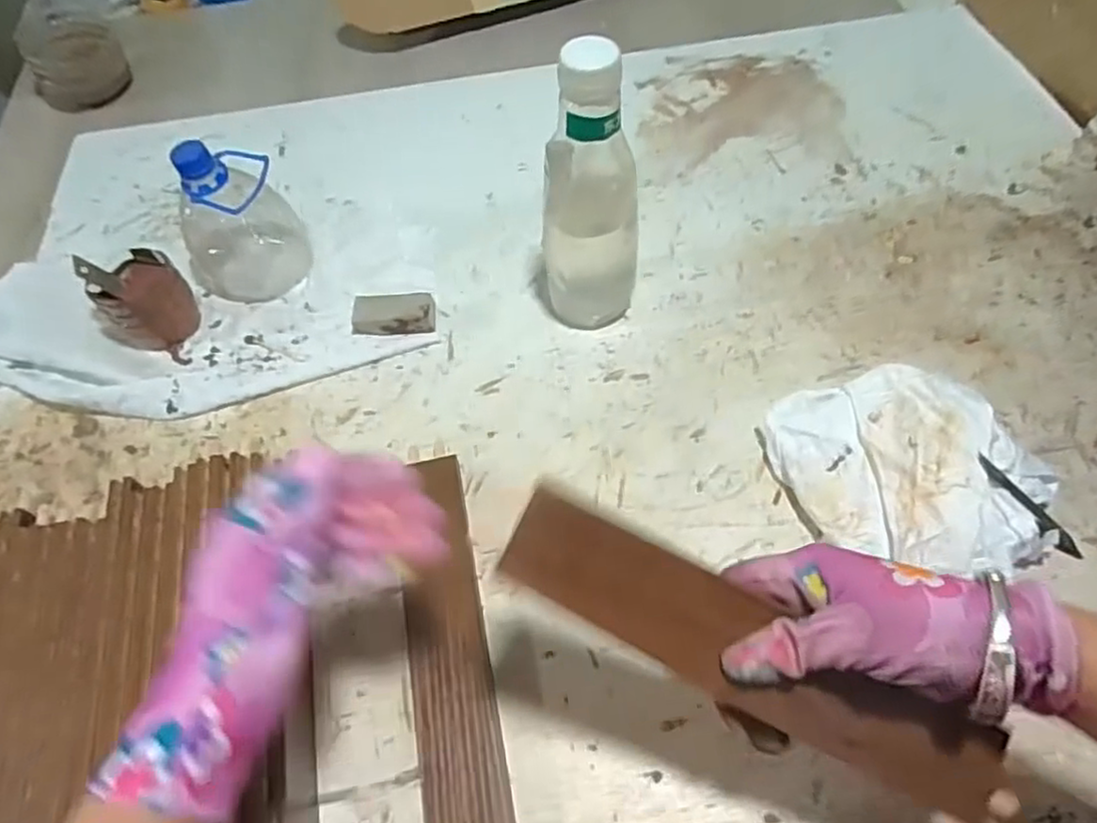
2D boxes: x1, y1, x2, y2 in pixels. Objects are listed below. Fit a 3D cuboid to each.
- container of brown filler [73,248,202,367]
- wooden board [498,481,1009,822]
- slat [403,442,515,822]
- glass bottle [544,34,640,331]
[{"bbox_3d":[-0.357,-0.100,0.598,0.093,0.070,0.067,20,62,16],"label":"container of brown filler"},{"bbox_3d":[0.099,0.115,0.315,0.257,0.011,0.050,29,84,-3],"label":"wooden board"},{"bbox_3d":[-0.067,0.150,0.453,0.051,0.017,0.271,-11,58,-3],"label":"slat"},{"bbox_3d":[0.032,-0.148,0.508,0.070,0.230,0.060,-4,58,2],"label":"glass bottle"}]

